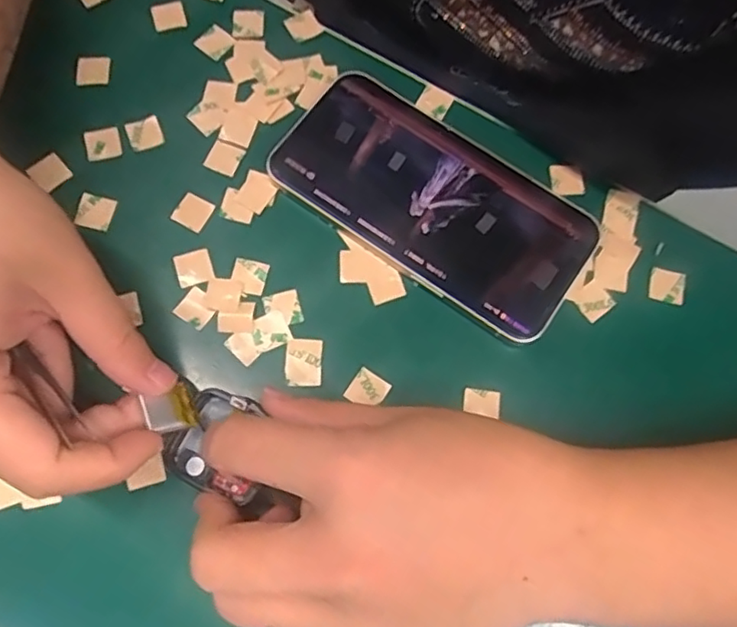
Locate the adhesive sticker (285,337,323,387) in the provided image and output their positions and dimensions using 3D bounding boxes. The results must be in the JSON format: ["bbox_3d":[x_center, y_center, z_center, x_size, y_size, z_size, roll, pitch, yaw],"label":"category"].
[{"bbox_3d":[-0.028,0.021,0.262,0.015,0.004,0.021,1,75,1],"label":"adhesive sticker"}]

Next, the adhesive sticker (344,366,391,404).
[{"bbox_3d":[0.000,0.032,0.261,0.015,0.004,0.014,31,80,6],"label":"adhesive sticker"}]

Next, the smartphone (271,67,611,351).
[{"bbox_3d":[0.030,-0.054,0.281,0.144,0.010,0.076,36,77,7],"label":"smartphone"}]

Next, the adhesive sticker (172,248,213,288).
[{"bbox_3d":[-0.078,-0.020,0.272,0.016,0.004,0.015,-15,78,-6],"label":"adhesive sticker"}]

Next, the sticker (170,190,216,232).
[{"bbox_3d":[-0.080,-0.046,0.280,0.015,0.004,0.016,28,77,2],"label":"sticker"}]

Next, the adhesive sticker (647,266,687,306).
[{"bbox_3d":[0.137,-0.013,0.280,0.016,0.004,0.016,13,79,6],"label":"adhesive sticker"}]

